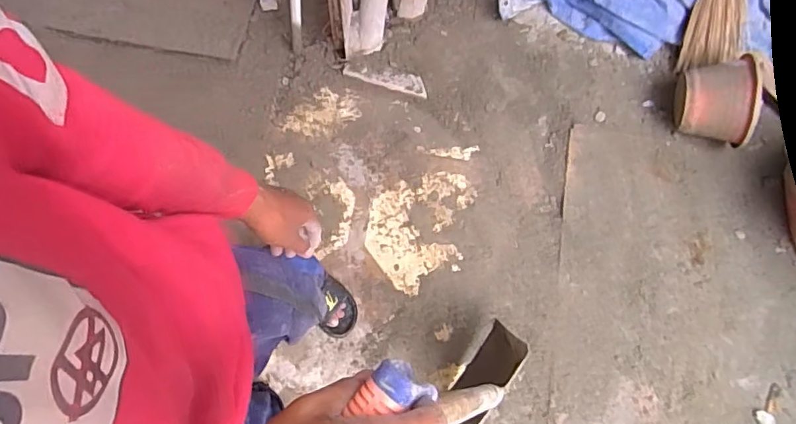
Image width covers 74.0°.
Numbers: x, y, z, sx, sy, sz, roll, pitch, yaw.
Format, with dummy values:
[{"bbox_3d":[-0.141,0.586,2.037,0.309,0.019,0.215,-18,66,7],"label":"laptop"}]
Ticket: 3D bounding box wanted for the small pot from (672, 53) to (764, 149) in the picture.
[{"bbox_3d":[0.803,-0.278,1.348,0.151,0.200,0.220,-2,71,-3],"label":"small pot"}]

